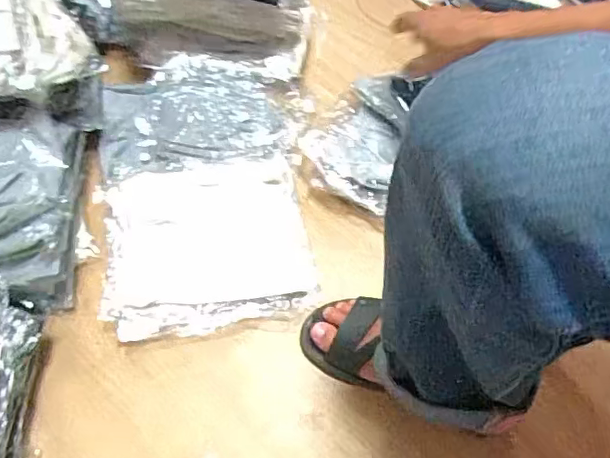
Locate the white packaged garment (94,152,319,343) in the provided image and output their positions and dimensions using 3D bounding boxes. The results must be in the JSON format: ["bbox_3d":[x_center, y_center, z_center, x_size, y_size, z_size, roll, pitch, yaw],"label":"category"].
[{"bbox_3d":[-0.128,0.019,0.723,0.257,0.059,0.211,-12,64,-7],"label":"white packaged garment"}]

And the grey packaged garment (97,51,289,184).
[{"bbox_3d":[-0.157,-0.156,0.803,0.279,0.049,0.182,-4,64,-3],"label":"grey packaged garment"}]

